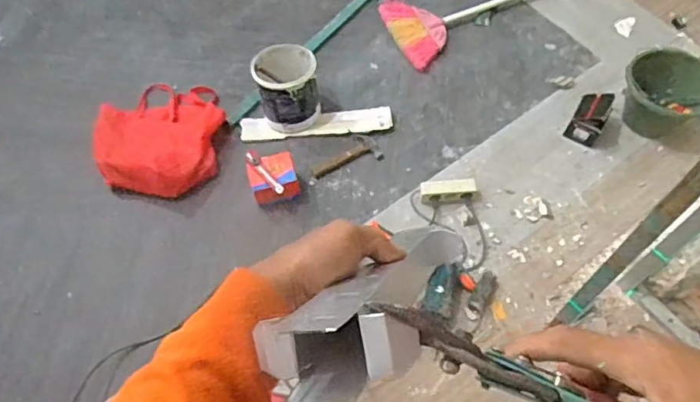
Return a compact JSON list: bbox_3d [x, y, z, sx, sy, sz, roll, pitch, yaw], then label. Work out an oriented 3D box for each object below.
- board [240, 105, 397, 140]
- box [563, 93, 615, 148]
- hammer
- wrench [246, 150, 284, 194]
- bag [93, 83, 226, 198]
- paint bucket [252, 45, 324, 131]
[{"bbox_3d":[-0.101,-0.233,1.700,0.455,0.027,0.083,-7,62,1],"label":"board"},{"bbox_3d":[0.713,-0.248,1.668,0.094,0.059,0.169,28,66,16],"label":"box"},{"bbox_3d":[-0.016,-0.140,1.657,0.209,0.026,0.102,-18,62,-6],"label":"hammer"},{"bbox_3d":[-0.236,-0.080,1.538,0.033,0.019,0.162,-33,65,-17],"label":"wrench"},{"bbox_3d":[-0.573,-0.204,1.699,0.383,0.141,0.421,-24,63,-9],"label":"bag"},{"bbox_3d":[-0.181,-0.339,1.685,0.188,0.179,0.193,0,60,0],"label":"paint bucket"}]

